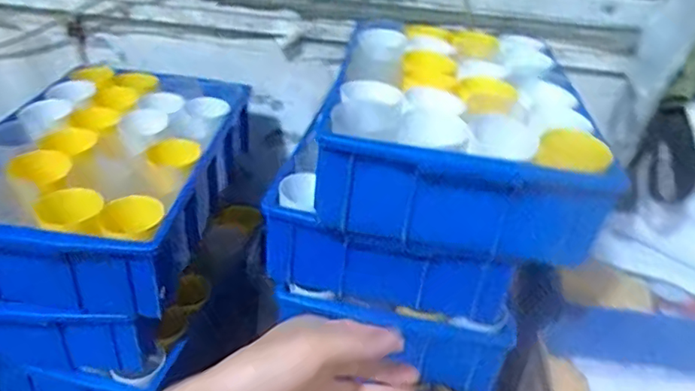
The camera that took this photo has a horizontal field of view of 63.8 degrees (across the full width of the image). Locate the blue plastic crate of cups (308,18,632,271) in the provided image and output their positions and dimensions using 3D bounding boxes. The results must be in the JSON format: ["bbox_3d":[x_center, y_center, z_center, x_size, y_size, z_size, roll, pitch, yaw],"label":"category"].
[{"bbox_3d":[0.123,-0.092,0.663,0.268,0.117,0.381,6,33,2],"label":"blue plastic crate of cups"}]

